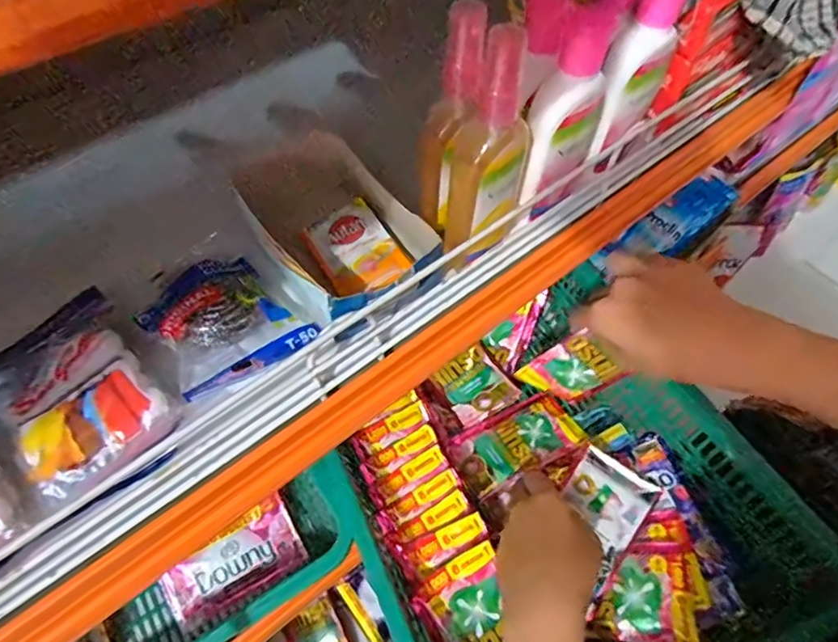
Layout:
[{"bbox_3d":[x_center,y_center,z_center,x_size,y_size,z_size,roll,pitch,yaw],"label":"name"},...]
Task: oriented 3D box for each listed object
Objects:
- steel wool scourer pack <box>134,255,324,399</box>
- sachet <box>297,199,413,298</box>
[{"bbox_3d":[-0.108,0.001,0.292,0.071,0.027,0.075,-40,68,-22],"label":"steel wool scourer pack"},{"bbox_3d":[-0.039,-0.044,0.328,0.046,0.009,0.066,-30,62,-12],"label":"sachet"}]

